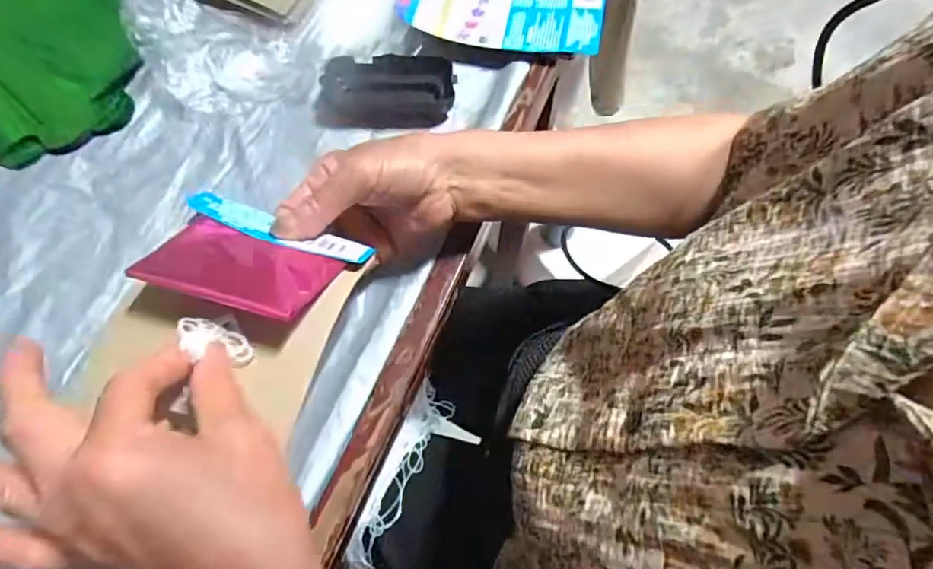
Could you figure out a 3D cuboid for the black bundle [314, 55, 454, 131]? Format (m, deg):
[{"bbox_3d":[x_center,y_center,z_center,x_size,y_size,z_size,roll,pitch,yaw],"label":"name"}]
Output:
[{"bbox_3d":[-0.070,-0.164,0.465,0.116,0.033,0.057,-3,66,-3],"label":"black bundle"}]

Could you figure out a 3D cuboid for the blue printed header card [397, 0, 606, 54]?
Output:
[{"bbox_3d":[0.035,-0.269,0.500,0.180,0.019,0.123,11,68,0],"label":"blue printed header card"}]

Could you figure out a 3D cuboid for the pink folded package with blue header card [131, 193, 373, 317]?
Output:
[{"bbox_3d":[-0.122,-0.018,0.310,0.103,0.008,0.088,17,32,2],"label":"pink folded package with blue header card"}]

